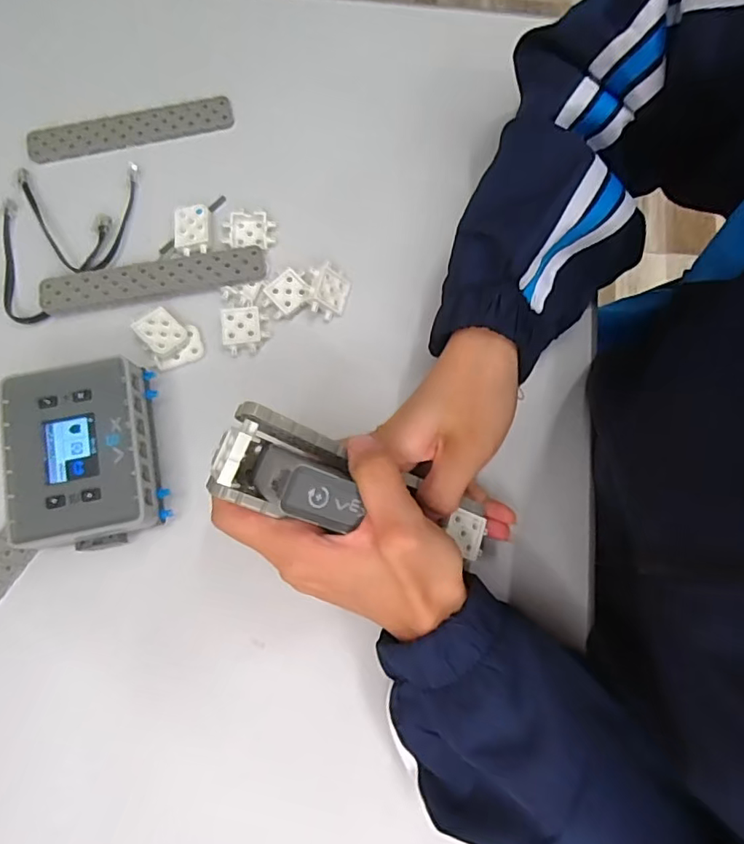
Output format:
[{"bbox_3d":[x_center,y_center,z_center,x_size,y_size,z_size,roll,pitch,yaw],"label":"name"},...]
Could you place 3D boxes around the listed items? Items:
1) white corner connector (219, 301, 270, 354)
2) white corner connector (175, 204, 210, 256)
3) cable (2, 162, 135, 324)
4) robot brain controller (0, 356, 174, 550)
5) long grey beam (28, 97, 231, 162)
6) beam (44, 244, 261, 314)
[{"bbox_3d":[-0.086,-0.064,0.366,0.030,0.009,0.033,-11,77,-4],"label":"white corner connector"},{"bbox_3d":[-0.125,-0.135,0.381,0.024,0.006,0.036,-2,77,-1],"label":"white corner connector"},{"bbox_3d":[-0.221,-0.127,0.382,0.085,0.012,0.127,9,77,1],"label":"cable"},{"bbox_3d":[-0.168,0.022,0.329,0.077,0.043,0.104,-11,77,-3],"label":"robot brain controller"},{"bbox_3d":[-0.179,-0.216,0.405,0.149,0.006,0.029,-11,77,-3],"label":"long grey beam"},{"bbox_3d":[-0.148,-0.099,0.373,0.148,0.007,0.028,-10,77,-3],"label":"beam"}]

